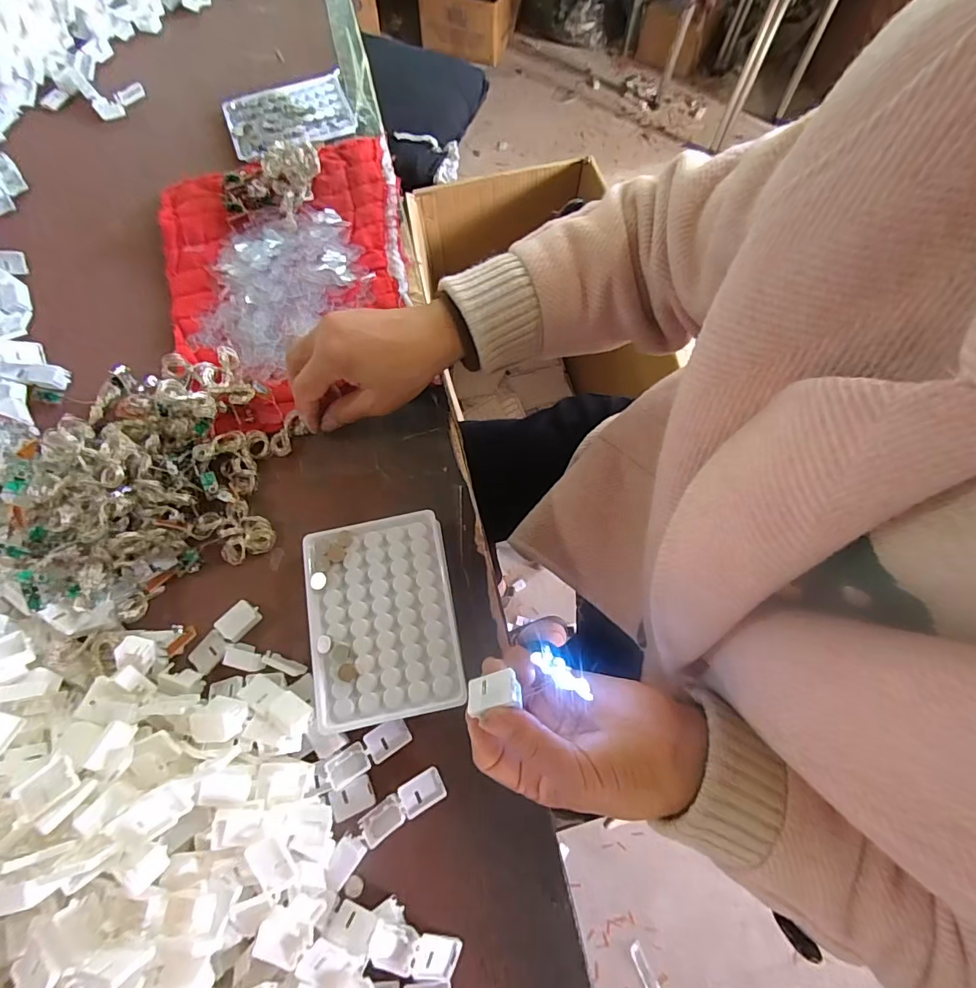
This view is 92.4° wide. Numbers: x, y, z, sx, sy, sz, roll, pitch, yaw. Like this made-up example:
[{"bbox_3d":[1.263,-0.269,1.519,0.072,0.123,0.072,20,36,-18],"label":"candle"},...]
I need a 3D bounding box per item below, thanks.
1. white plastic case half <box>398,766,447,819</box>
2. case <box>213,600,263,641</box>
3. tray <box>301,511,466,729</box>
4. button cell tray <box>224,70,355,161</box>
[{"bbox_3d":[-0.042,0.192,0.302,0.028,0.006,0.020,-25,73,-9],"label":"white plastic case half"},{"bbox_3d":[-0.179,0.091,0.337,0.018,0.017,0.025,39,75,12],"label":"case"},{"bbox_3d":[-0.072,0.085,0.326,0.097,0.033,0.127,-10,71,-4],"label":"tray"},{"bbox_3d":[-0.216,-0.412,0.508,0.128,0.009,0.094,-21,72,-7],"label":"button cell tray"}]

